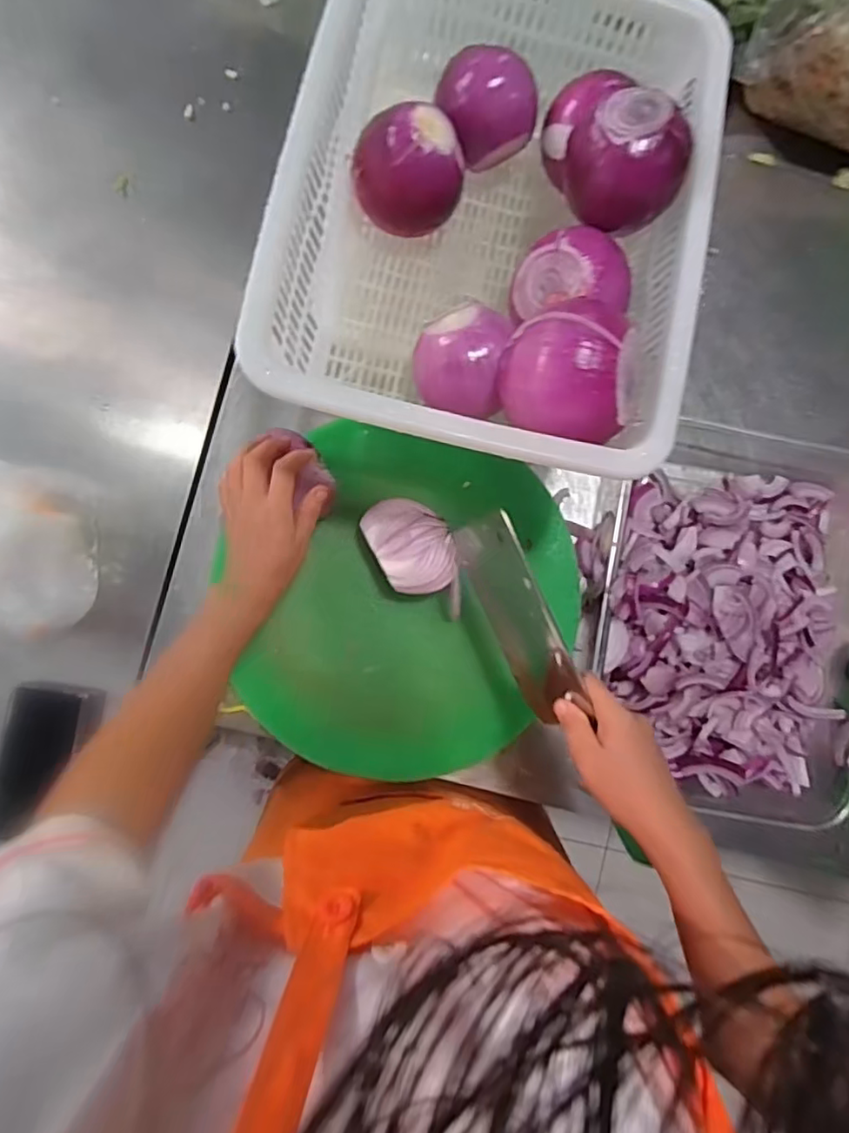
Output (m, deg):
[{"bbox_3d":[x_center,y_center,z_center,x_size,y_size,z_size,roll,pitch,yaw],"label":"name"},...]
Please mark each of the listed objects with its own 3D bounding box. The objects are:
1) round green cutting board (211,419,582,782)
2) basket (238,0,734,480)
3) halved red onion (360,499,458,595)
[{"bbox_3d":[-0.018,0.036,0.630,0.343,0.026,0.364,0,87,-4],"label":"round green cutting board"},{"bbox_3d":[0.057,-0.284,0.478,0.298,0.158,0.401,13,86,-3],"label":"basket"},{"bbox_3d":[-0.012,-0.022,0.599,0.075,0.058,0.100,-28,89,-5],"label":"halved red onion"}]

